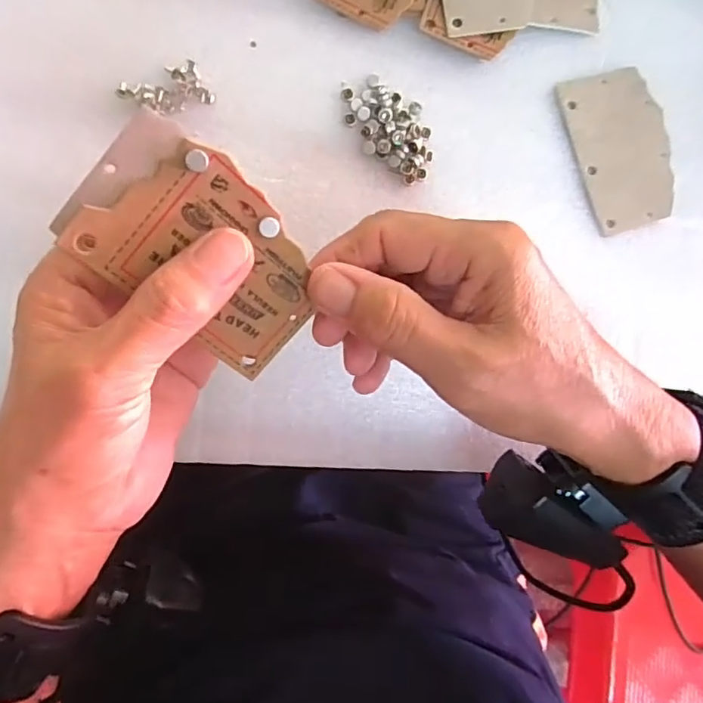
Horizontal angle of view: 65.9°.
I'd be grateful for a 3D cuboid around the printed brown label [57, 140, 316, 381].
[{"bbox_3d":[-0.046,-0.031,0.184,0.078,0.005,0.053,40,99,-24],"label":"printed brown label"}]

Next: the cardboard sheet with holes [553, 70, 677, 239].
[{"bbox_3d":[0.148,-0.110,0.293,0.054,0.004,0.085,-17,90,-8],"label":"cardboard sheet with holes"}]

